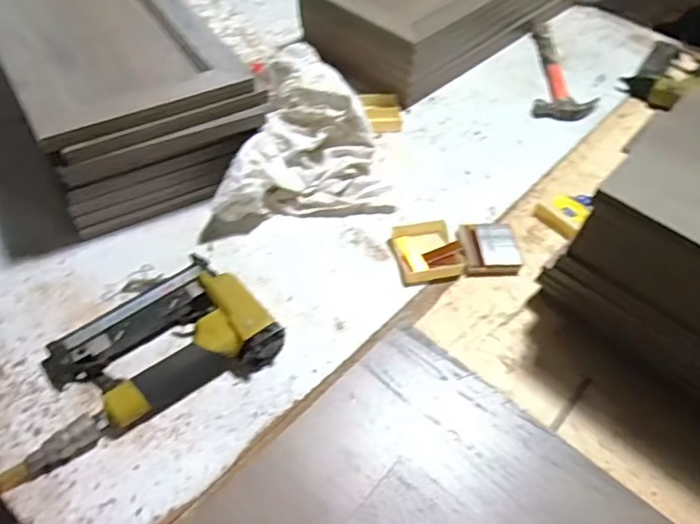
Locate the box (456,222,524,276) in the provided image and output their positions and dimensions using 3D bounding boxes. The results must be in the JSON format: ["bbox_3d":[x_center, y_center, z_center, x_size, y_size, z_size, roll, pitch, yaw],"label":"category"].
[{"bbox_3d":[0.169,-0.017,0.686,0.070,0.015,0.070,-3,50,-7],"label":"box"}]

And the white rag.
[{"bbox_3d":[-0.081,-0.166,0.730,0.231,0.092,0.235,-9,51,-12],"label":"white rag"}]

